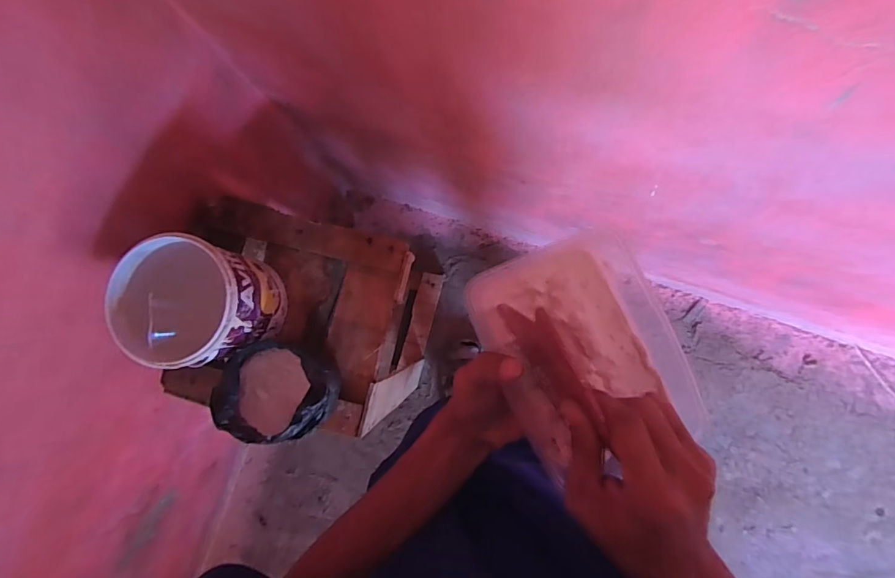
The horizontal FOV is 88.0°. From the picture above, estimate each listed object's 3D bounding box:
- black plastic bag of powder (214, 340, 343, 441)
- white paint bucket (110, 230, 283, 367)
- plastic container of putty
[{"bbox_3d":[-0.258,0.159,0.734,0.151,0.125,0.142,15,87,6],"label":"black plastic bag of powder"},{"bbox_3d":[-0.370,0.023,0.725,0.173,0.193,0.175,0,86,5],"label":"white paint bucket"},{"bbox_3d":[0.103,0.048,0.348,0.130,0.041,0.170,-27,84,3],"label":"plastic container of putty"}]

